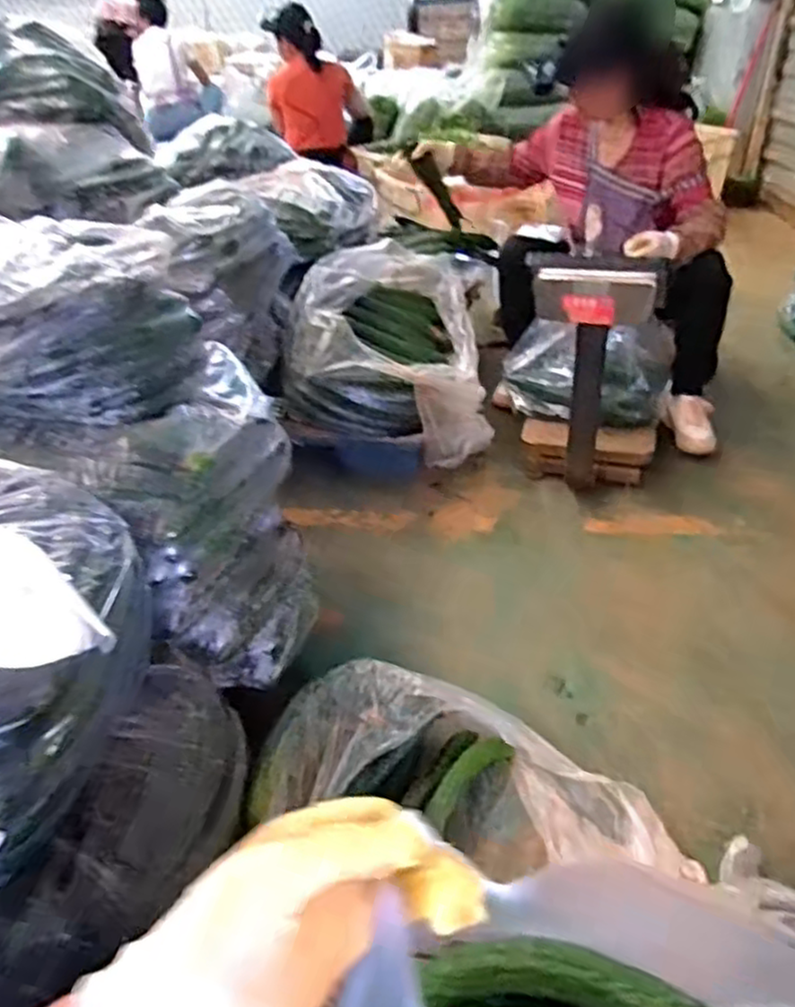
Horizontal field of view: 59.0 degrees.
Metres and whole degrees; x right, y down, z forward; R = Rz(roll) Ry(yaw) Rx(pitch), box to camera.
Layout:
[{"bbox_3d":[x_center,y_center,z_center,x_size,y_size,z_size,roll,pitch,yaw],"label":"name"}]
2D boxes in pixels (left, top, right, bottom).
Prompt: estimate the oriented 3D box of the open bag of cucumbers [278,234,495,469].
[{"bbox_3d":[-0.026,-0.383,1.744,0.478,0.322,0.553,-4,37,-4],"label":"open bag of cucumbers"}]

